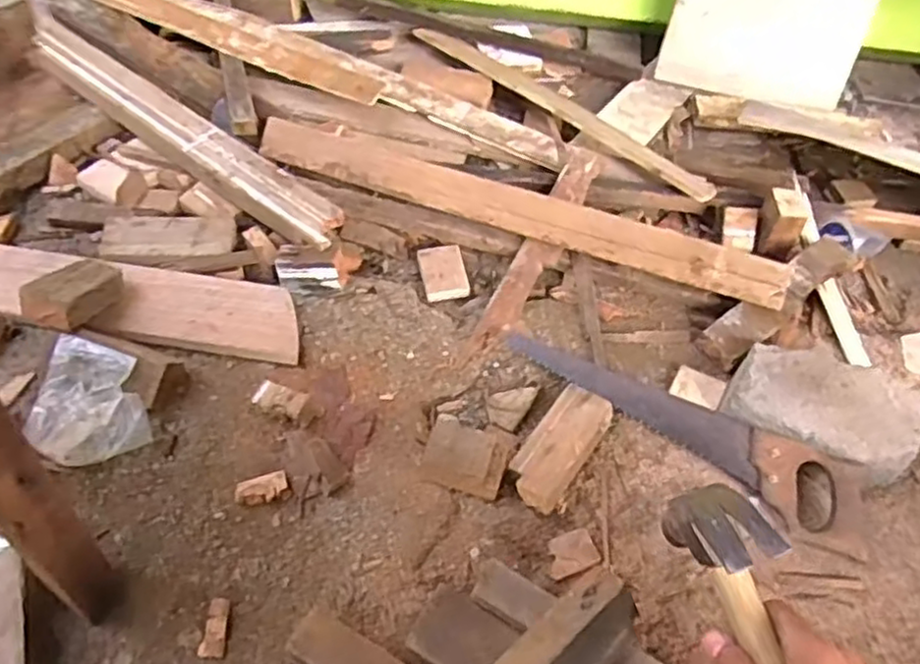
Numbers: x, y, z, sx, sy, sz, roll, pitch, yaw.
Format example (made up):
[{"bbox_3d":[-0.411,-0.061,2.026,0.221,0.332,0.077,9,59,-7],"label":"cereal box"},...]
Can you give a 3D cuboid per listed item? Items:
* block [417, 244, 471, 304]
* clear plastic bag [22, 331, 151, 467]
[{"bbox_3d":[-0.022,-0.081,0.952,0.057,0.021,0.080,-7,54,-13],"label":"block"},{"bbox_3d":[-0.402,0.071,0.753,0.117,0.045,0.138,-18,57,-20],"label":"clear plastic bag"}]

